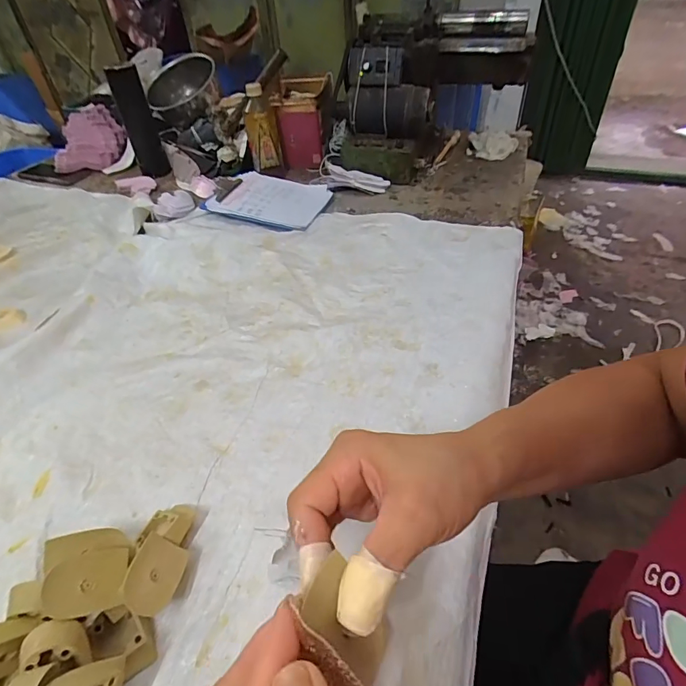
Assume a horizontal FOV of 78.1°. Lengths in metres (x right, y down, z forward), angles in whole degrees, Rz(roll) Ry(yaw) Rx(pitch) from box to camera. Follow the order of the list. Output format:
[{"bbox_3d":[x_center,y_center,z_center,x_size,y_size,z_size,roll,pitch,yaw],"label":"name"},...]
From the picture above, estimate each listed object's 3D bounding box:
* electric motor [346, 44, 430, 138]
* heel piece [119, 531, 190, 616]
[{"bbox_3d":[0.089,-0.497,0.845,0.152,0.166,0.138,-1,44,3],"label":"electric motor"},{"bbox_3d":[-0.152,0.187,0.336,0.040,0.018,0.057,40,28,-17],"label":"heel piece"}]

